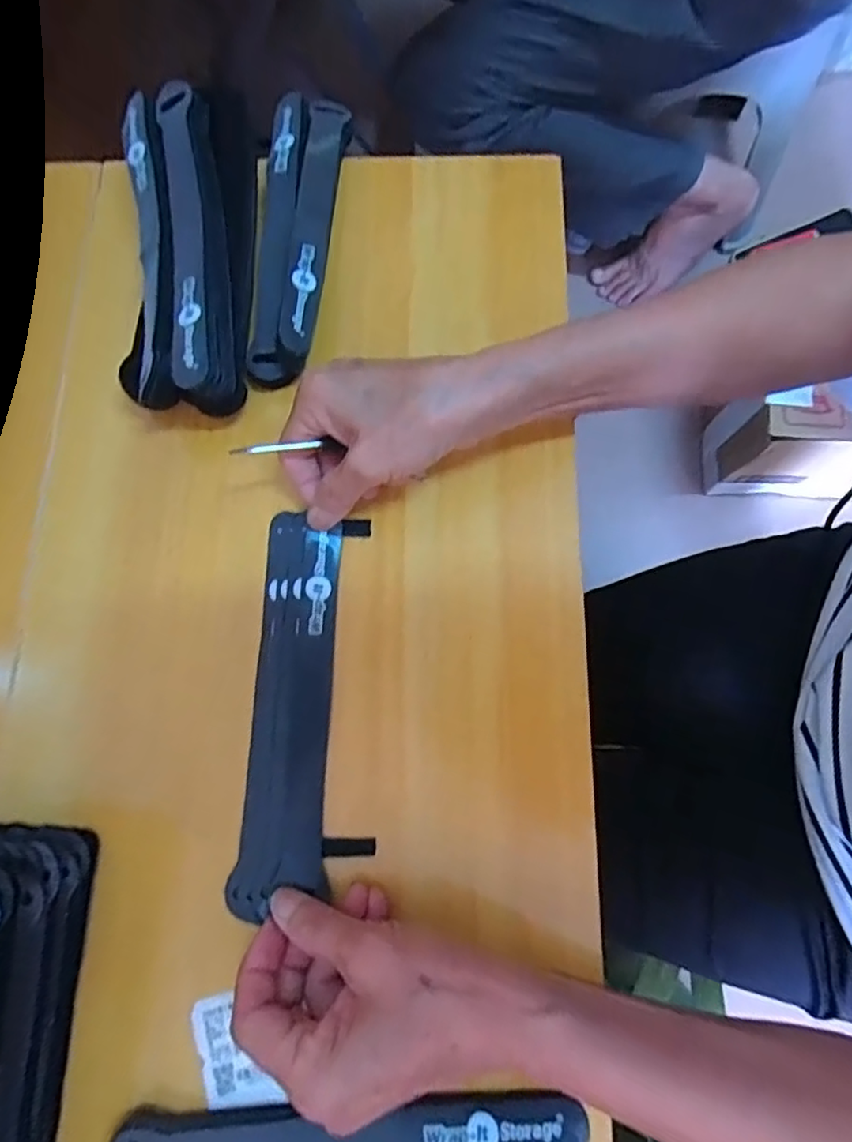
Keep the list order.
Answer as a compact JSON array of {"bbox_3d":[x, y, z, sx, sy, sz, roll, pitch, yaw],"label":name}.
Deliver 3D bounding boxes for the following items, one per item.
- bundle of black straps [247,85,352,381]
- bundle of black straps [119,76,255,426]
[{"bbox_3d":[-0.076,-0.201,0.356,0.043,0.035,0.195,3,76,1],"label":"bundle of black straps"},{"bbox_3d":[-0.134,-0.185,0.348,0.072,0.048,0.209,-3,76,0],"label":"bundle of black straps"}]

